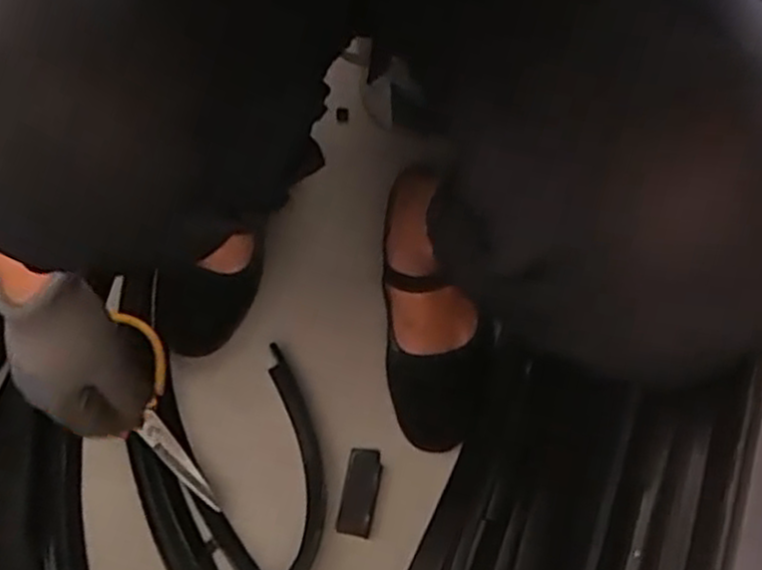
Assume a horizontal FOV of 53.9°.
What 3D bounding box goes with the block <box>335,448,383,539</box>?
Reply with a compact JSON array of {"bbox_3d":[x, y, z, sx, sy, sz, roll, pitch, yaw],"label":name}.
[{"bbox_3d":[-0.018,0.175,0.634,0.030,0.009,0.071,9,68,6],"label":"block"}]

